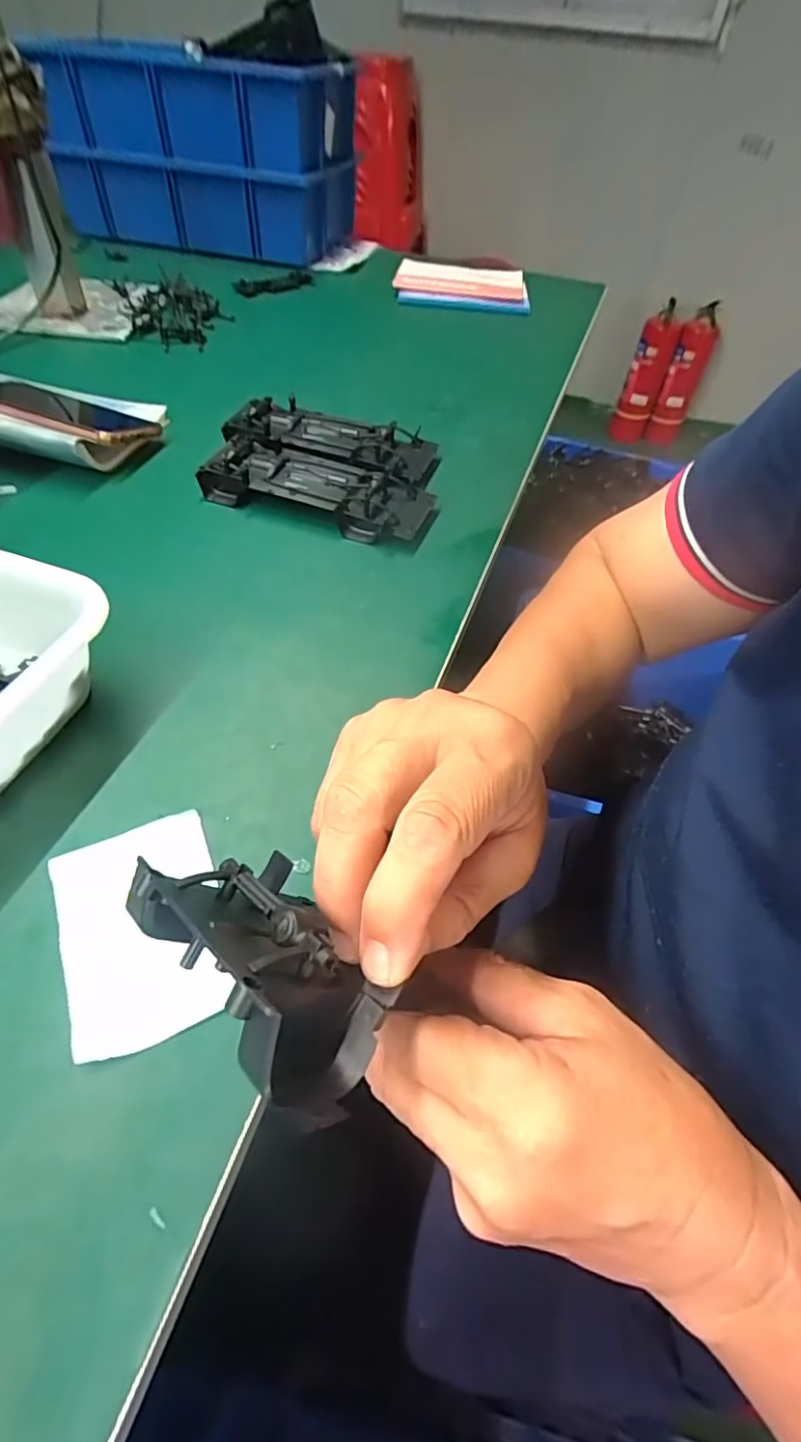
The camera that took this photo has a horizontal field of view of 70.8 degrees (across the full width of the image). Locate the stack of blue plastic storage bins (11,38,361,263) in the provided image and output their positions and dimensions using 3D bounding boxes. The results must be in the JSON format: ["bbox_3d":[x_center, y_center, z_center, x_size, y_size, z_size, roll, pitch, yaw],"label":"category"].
[{"bbox_3d":[-0.300,-0.916,0.900,0.399,0.208,0.267,13,52,6],"label":"stack of blue plastic storage bins"}]

